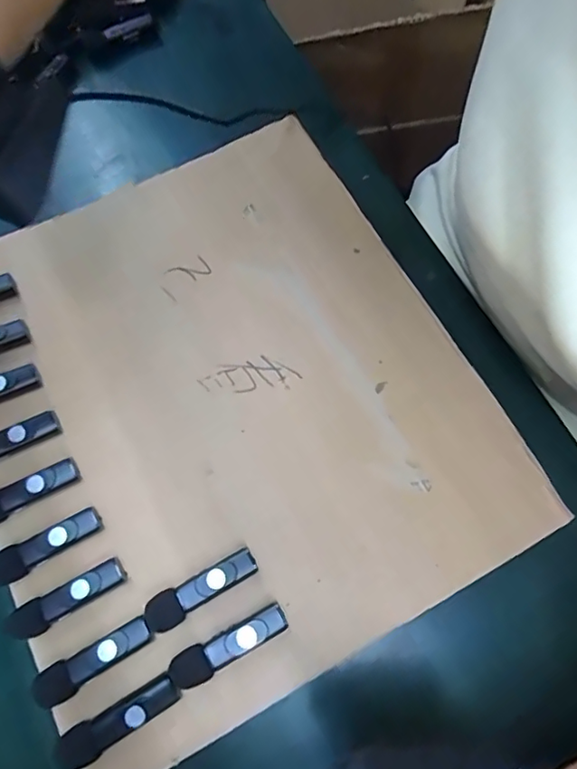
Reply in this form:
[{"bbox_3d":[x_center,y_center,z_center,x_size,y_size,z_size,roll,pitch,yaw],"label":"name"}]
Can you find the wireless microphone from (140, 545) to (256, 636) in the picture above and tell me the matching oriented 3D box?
[{"bbox_3d":[-0.049,0.114,0.295,0.066,0.011,0.018,-29,74,-9],"label":"wireless microphone"}]

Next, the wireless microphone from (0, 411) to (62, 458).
[{"bbox_3d":[-0.175,0.037,0.324,0.070,0.009,0.019,-23,73,-7],"label":"wireless microphone"}]

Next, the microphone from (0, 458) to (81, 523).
[{"bbox_3d":[-0.157,0.063,0.313,0.065,0.010,0.018,-29,74,-9],"label":"microphone"}]

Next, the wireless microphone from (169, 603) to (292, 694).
[{"bbox_3d":[-0.033,0.140,0.287,0.066,0.013,0.018,-29,74,-9],"label":"wireless microphone"}]

